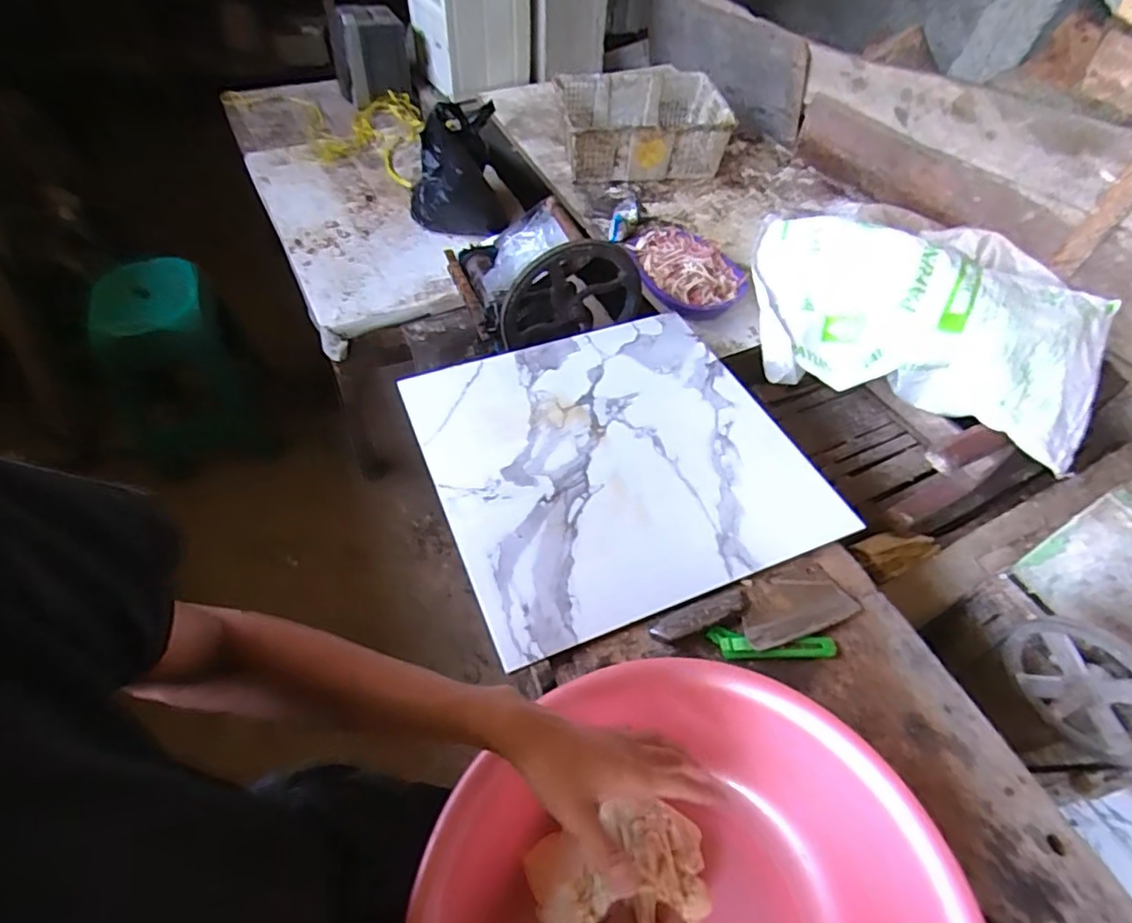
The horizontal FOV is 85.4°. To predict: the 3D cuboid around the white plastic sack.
[{"bbox_3d":[0.708,-0.299,1.246,0.668,0.203,0.411,22,55,13],"label":"white plastic sack"}]

